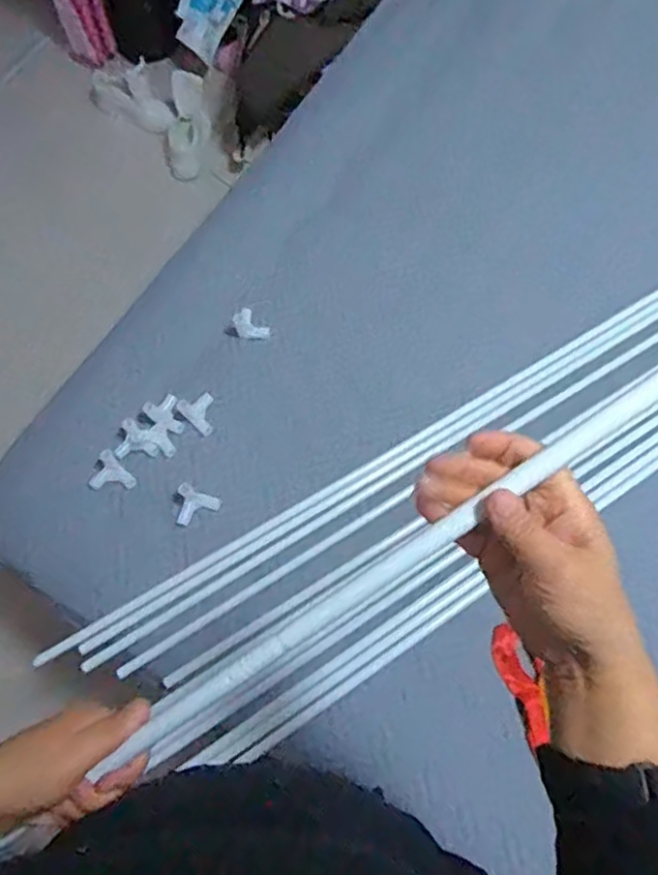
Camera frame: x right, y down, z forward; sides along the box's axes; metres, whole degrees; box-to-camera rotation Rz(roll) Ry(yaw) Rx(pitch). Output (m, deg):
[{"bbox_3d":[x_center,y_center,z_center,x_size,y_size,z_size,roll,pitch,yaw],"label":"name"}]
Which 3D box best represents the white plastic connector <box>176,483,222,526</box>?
[{"bbox_3d":[-0.203,0.107,0.997,0.063,0.032,0.057,21,70,11],"label":"white plastic connector"}]

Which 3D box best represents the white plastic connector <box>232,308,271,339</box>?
[{"bbox_3d":[-0.132,-0.184,1.112,0.065,0.019,0.047,40,74,17],"label":"white plastic connector"}]

